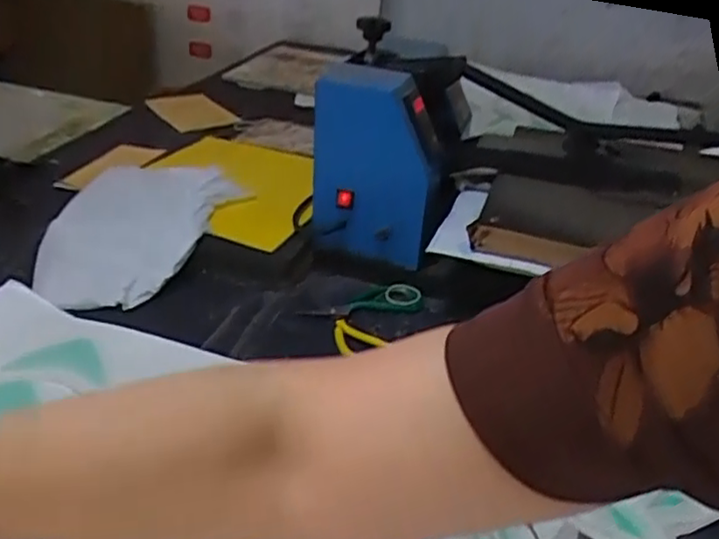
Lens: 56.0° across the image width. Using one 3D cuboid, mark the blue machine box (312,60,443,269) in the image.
[{"bbox_3d":[0.023,-0.142,0.934,0.168,0.244,0.090,6,32,1],"label":"blue machine box"}]

